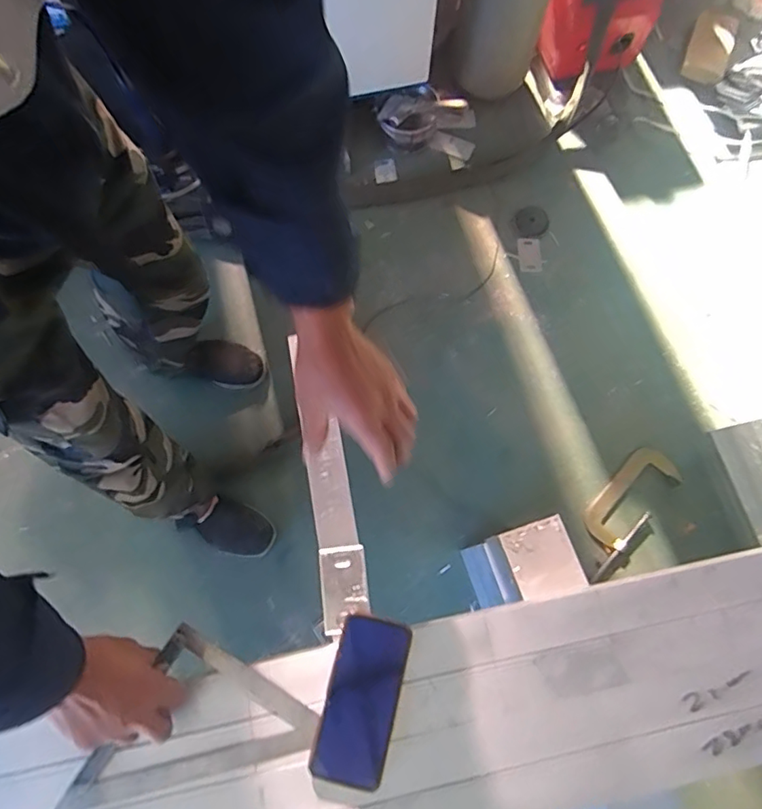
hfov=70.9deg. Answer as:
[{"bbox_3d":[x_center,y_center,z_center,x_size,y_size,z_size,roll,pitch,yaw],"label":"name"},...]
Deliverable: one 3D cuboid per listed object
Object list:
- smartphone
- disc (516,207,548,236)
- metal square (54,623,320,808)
[{"bbox_3d":[-0.020,0.308,0.558,0.075,0.012,0.154,14,73,3],"label":"smartphone"},{"bbox_3d":[0.369,-0.448,1.308,0.078,0.011,0.088,10,73,2],"label":"disc"},{"bbox_3d":[-0.189,0.359,0.539,0.177,0.024,0.193,30,76,9],"label":"metal square"}]

